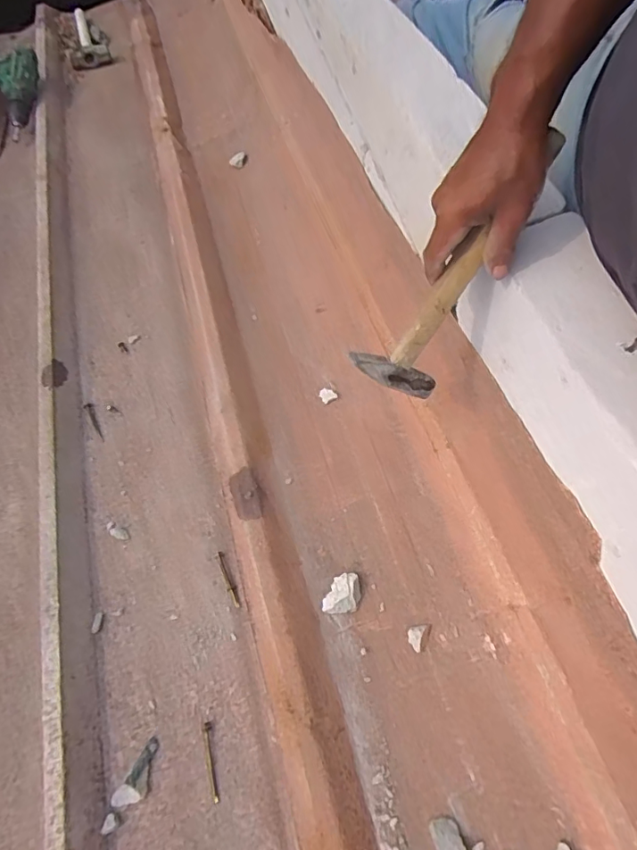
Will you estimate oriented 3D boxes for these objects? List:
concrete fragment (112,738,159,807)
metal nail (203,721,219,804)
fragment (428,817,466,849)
[{"bbox_3d":[-0.189,0.370,0.540,0.028,0.014,0.066,24,58,7],"label":"concrete fragment"},{"bbox_3d":[-0.114,0.359,0.544,0.010,0.004,0.074,-15,60,-4],"label":"metal nail"},{"bbox_3d":[0.126,0.404,0.490,0.030,0.012,0.043,-1,49,-18],"label":"fragment"}]

